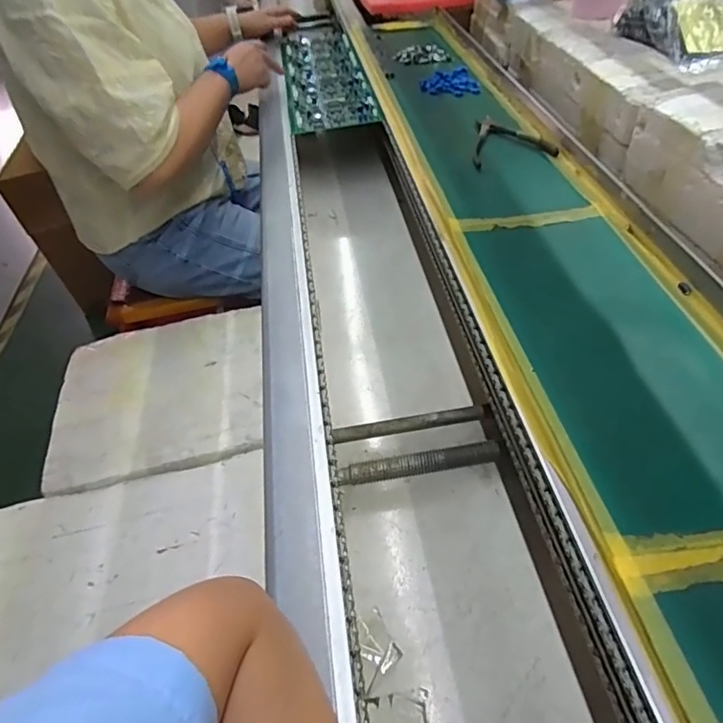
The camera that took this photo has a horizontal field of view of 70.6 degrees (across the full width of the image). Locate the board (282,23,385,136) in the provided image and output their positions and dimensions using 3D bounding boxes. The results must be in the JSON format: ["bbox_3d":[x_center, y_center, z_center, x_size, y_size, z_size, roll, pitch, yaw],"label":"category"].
[{"bbox_3d":[-0.081,-0.582,1.010,0.146,0.015,0.561,-10,47,-2],"label":"board"}]

